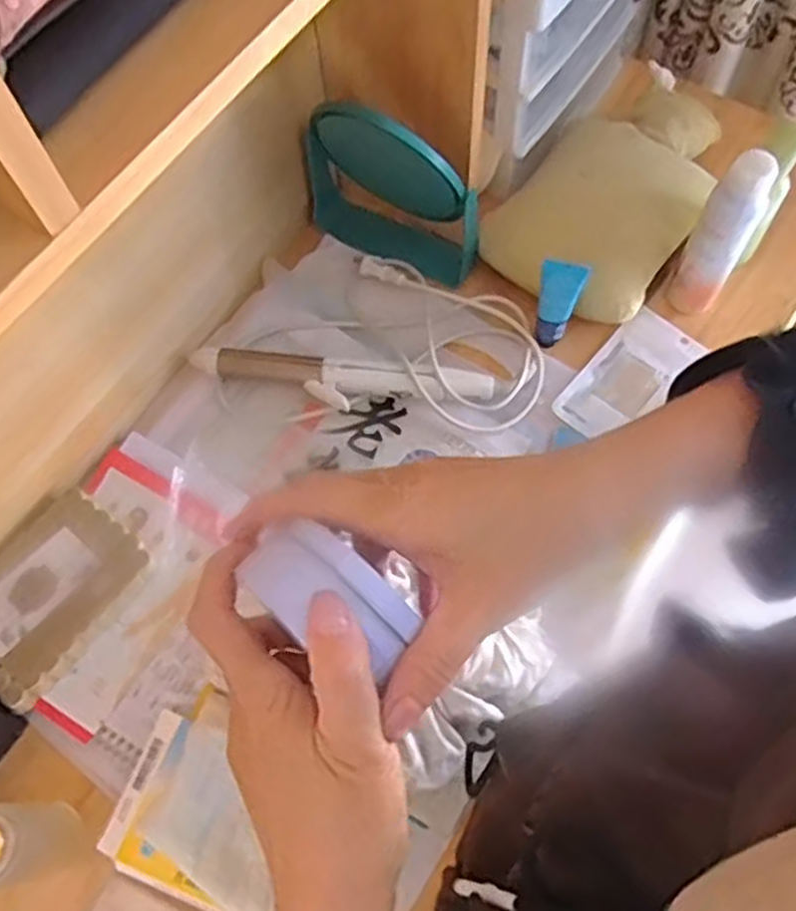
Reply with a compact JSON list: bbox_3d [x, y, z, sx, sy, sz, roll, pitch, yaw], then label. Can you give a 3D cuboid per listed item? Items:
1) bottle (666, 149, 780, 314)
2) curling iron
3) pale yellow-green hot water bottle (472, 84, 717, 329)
[{"bbox_3d":[0.268,-0.179,0.666,0.043,0.180,0.035,30,72,14],"label":"bottle"},{"bbox_3d":[-0.052,-0.064,0.707,0.265,0.027,0.041,7,68,5],"label":"curling iron"},{"bbox_3d":[0.210,-0.249,0.749,0.153,0.070,0.253,37,73,16],"label":"pale yellow-green hot water bottle"}]

